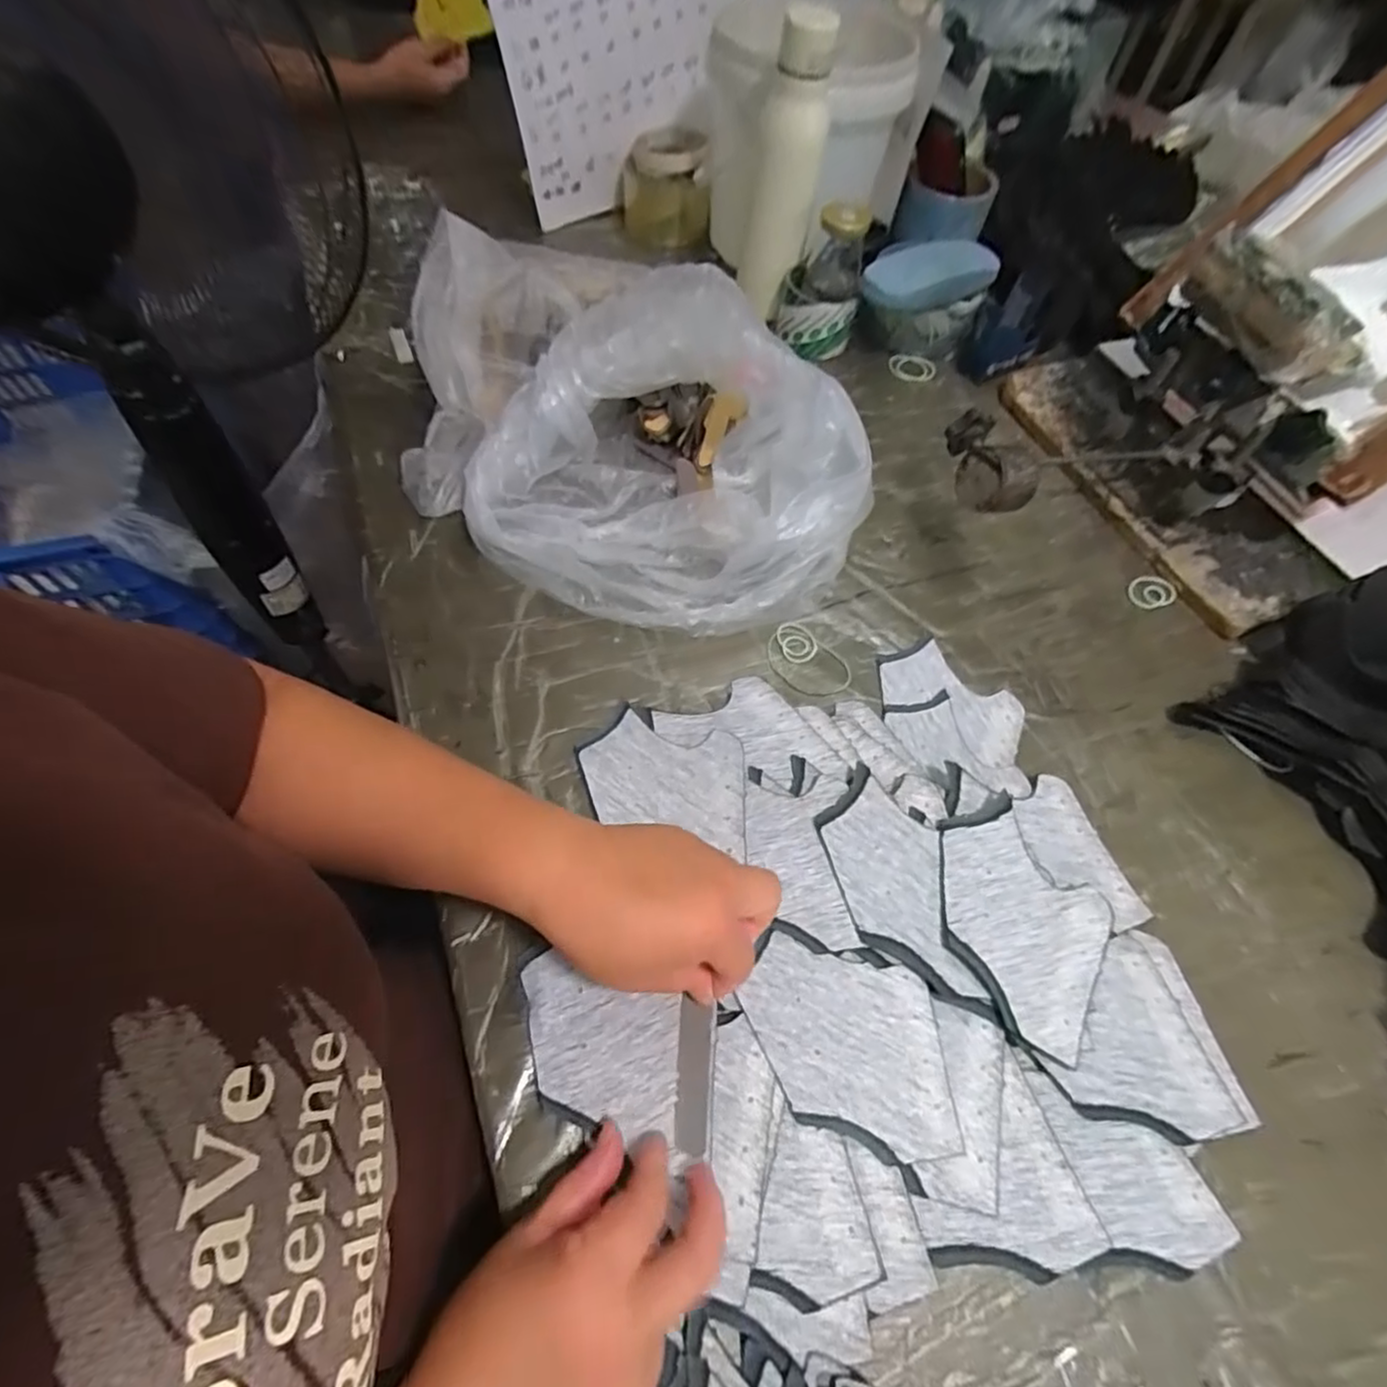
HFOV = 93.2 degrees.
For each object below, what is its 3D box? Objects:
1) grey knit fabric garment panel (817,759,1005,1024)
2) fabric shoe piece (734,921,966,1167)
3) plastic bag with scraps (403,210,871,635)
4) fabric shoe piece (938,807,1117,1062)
[{"bbox_3d":[0.125,0.121,0.403,0.067,0.012,0.147,-13,62,-9],"label":"grey knit fabric garment panel"},{"bbox_3d":[0.088,0.190,0.361,0.123,0.005,0.085,22,62,10],"label":"fabric shoe piece"},{"bbox_3d":[-0.069,-0.206,0.528,0.387,0.142,0.253,39,66,18],"label":"plastic bag with scraps"},{"bbox_3d":[0.199,0.136,0.398,0.099,0.006,0.126,-31,71,-25],"label":"fabric shoe piece"}]

